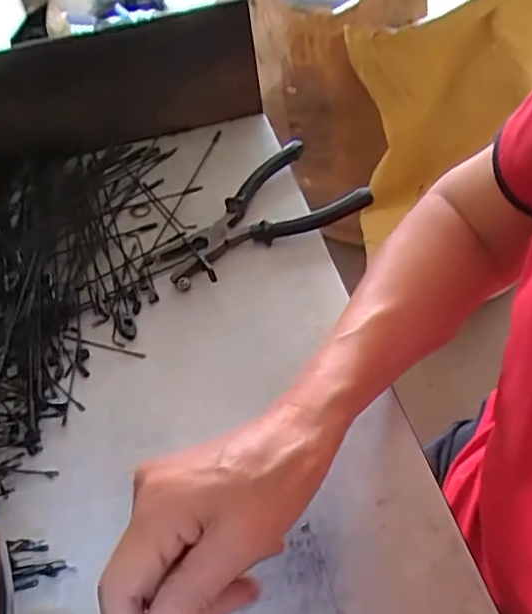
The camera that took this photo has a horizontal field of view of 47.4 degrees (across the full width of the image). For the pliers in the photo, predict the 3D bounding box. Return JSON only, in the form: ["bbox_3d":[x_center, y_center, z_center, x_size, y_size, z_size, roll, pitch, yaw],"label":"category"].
[{"bbox_3d":[-0.013,-0.080,0.498,0.167,0.021,0.099,-25,49,-16],"label":"pliers"}]

